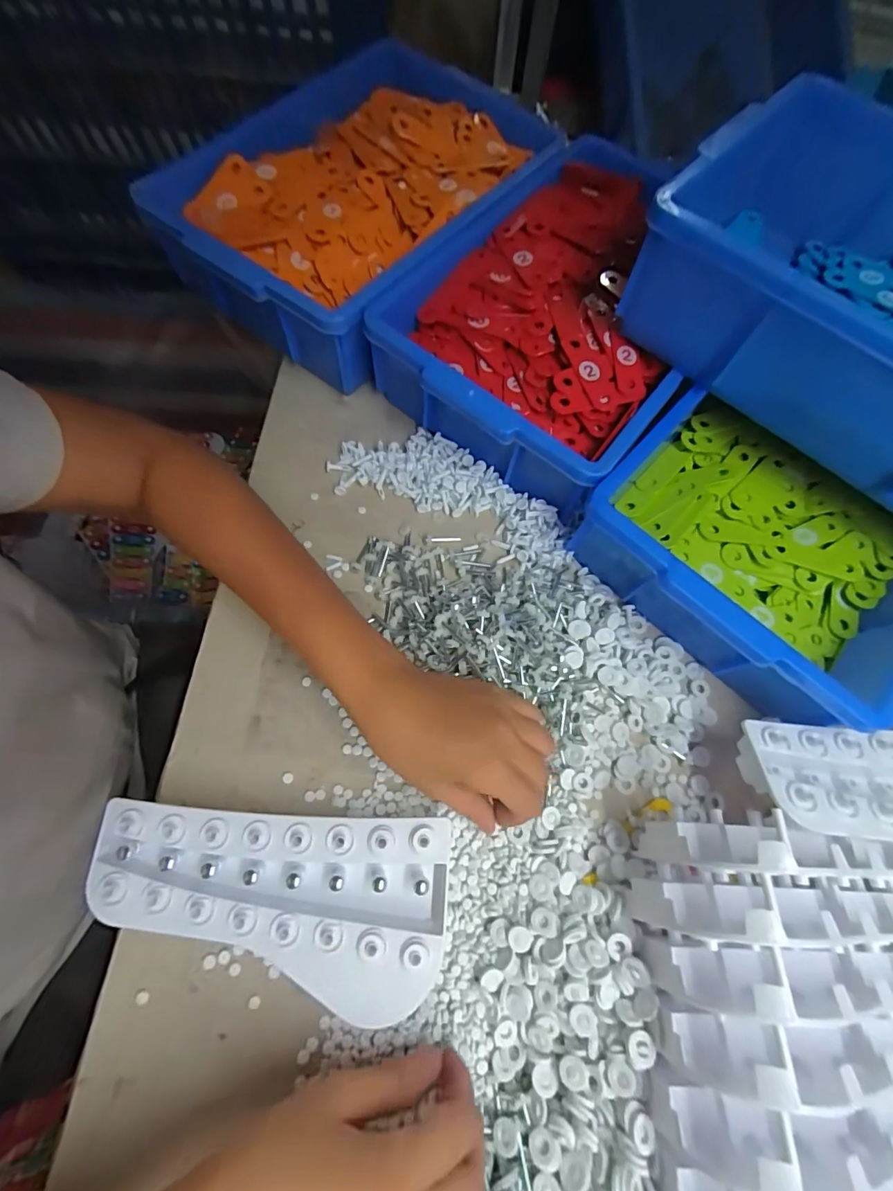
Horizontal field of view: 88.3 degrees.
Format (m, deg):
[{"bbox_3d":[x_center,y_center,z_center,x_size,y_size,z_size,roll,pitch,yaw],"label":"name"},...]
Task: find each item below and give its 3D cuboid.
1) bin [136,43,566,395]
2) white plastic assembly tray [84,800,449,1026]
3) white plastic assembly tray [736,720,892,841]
[{"bbox_3d":[-0.082,-0.398,0.482,0.242,0.115,0.362,36,74,10],"label":"bin"},{"bbox_3d":[-0.113,0.201,0.304,0.220,0.046,0.107,4,71,0],"label":"white plastic assembly tray"},{"bbox_3d":[0.319,0.144,0.309,0.223,0.025,0.106,4,54,-7],"label":"white plastic assembly tray"}]

